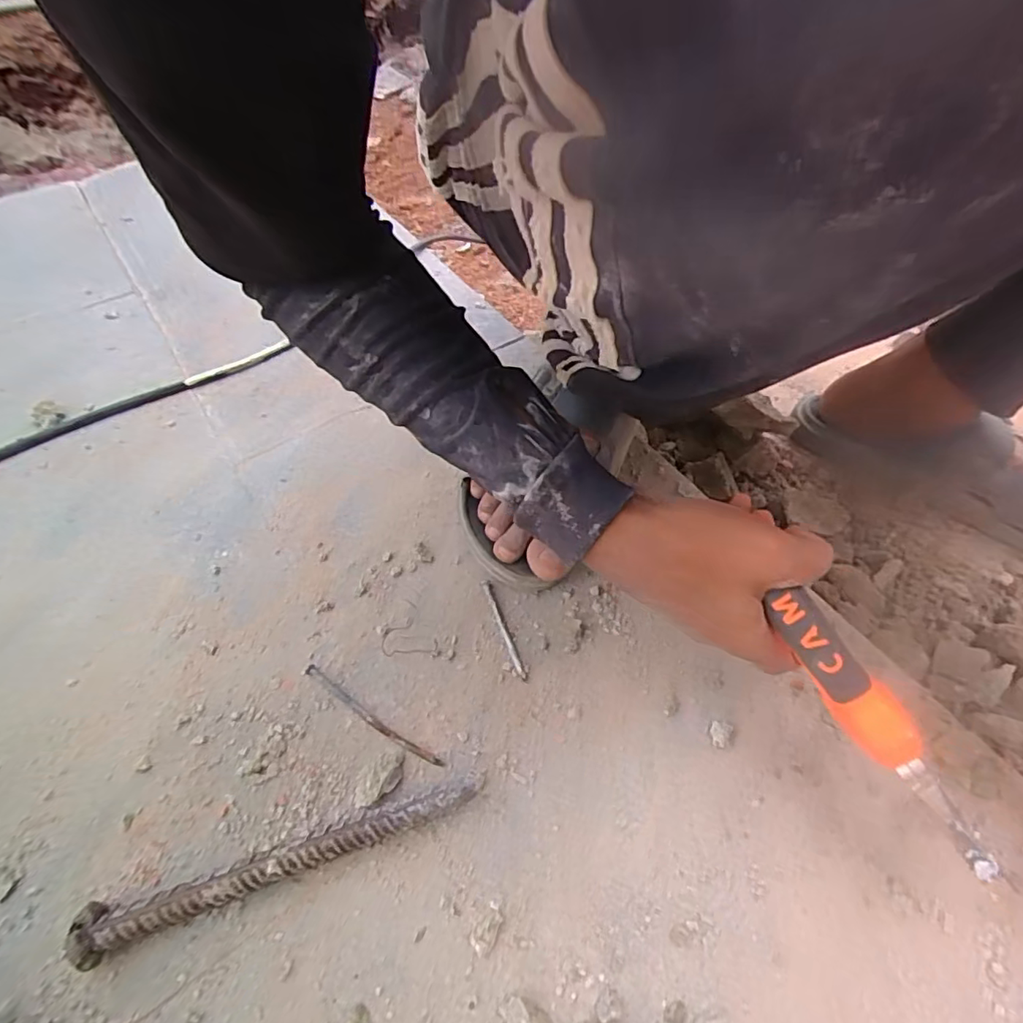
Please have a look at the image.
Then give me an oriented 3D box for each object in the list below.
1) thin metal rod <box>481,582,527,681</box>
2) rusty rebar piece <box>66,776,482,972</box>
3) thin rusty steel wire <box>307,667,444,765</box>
[{"bbox_3d":[-0.005,0.078,0.373,0.006,0.004,0.073,-19,58,-11],"label":"thin metal rod"},{"bbox_3d":[-0.111,0.176,0.287,0.193,0.029,0.019,-18,57,-10],"label":"rusty rebar piece"},{"bbox_3d":[-0.086,0.124,0.340,0.105,0.004,0.007,28,61,19],"label":"thin rusty steel wire"}]

